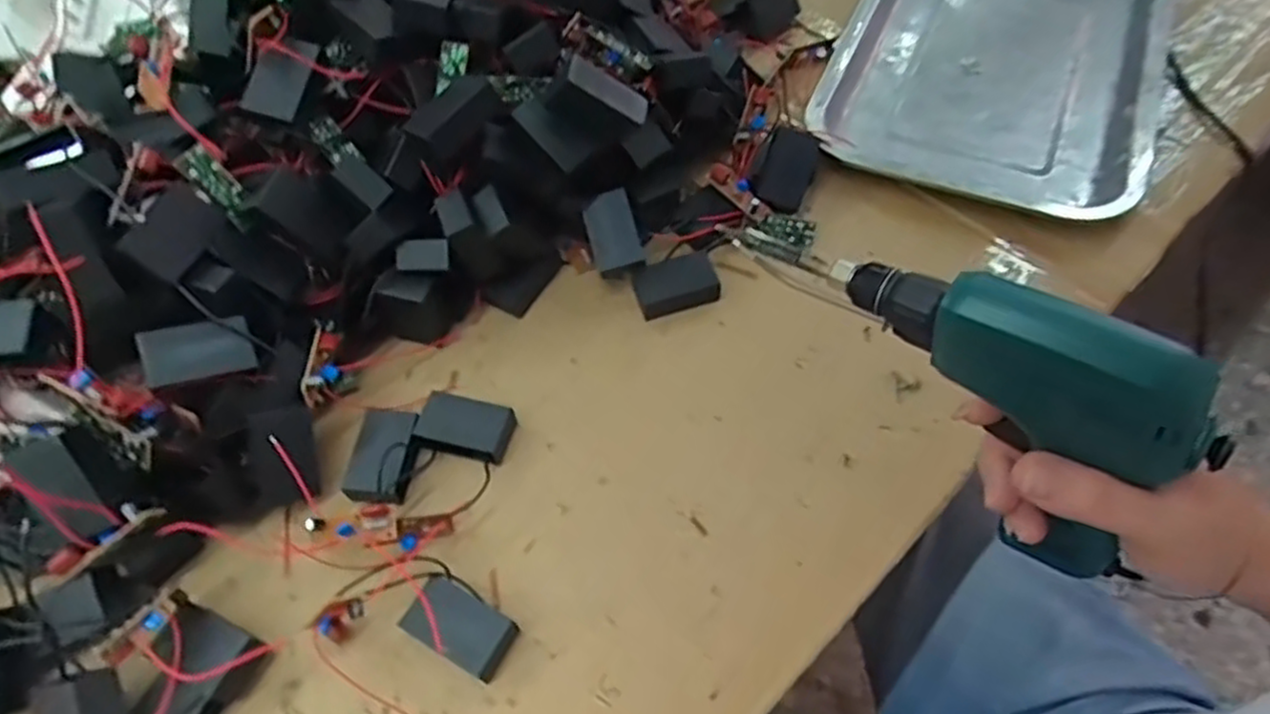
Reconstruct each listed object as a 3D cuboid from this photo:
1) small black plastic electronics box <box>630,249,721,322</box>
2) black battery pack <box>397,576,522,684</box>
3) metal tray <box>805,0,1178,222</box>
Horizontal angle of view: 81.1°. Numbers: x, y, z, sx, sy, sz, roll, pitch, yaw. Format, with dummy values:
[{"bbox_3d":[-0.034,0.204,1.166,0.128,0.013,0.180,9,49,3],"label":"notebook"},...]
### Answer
[{"bbox_3d":[0.024,-0.043,0.440,0.046,0.021,0.030,-16,59,-6],"label":"small black plastic electronics box"},{"bbox_3d":[-0.080,0.126,0.347,0.046,0.023,0.028,25,63,17],"label":"black battery pack"},{"bbox_3d":[0.260,-0.216,0.530,0.210,0.027,0.300,21,62,16],"label":"metal tray"}]

